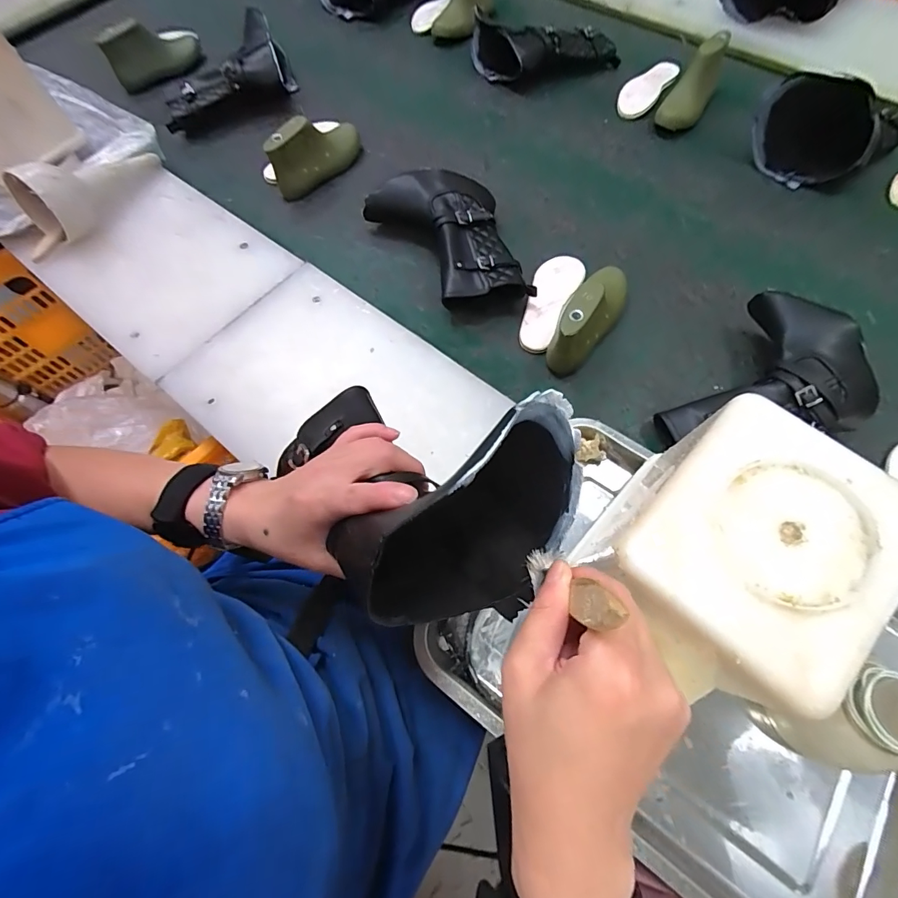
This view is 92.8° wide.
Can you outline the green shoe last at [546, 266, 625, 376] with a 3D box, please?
[{"bbox_3d":[0.173,-0.164,0.529,0.048,0.086,0.180,32,73,13],"label":"green shoe last"}]

